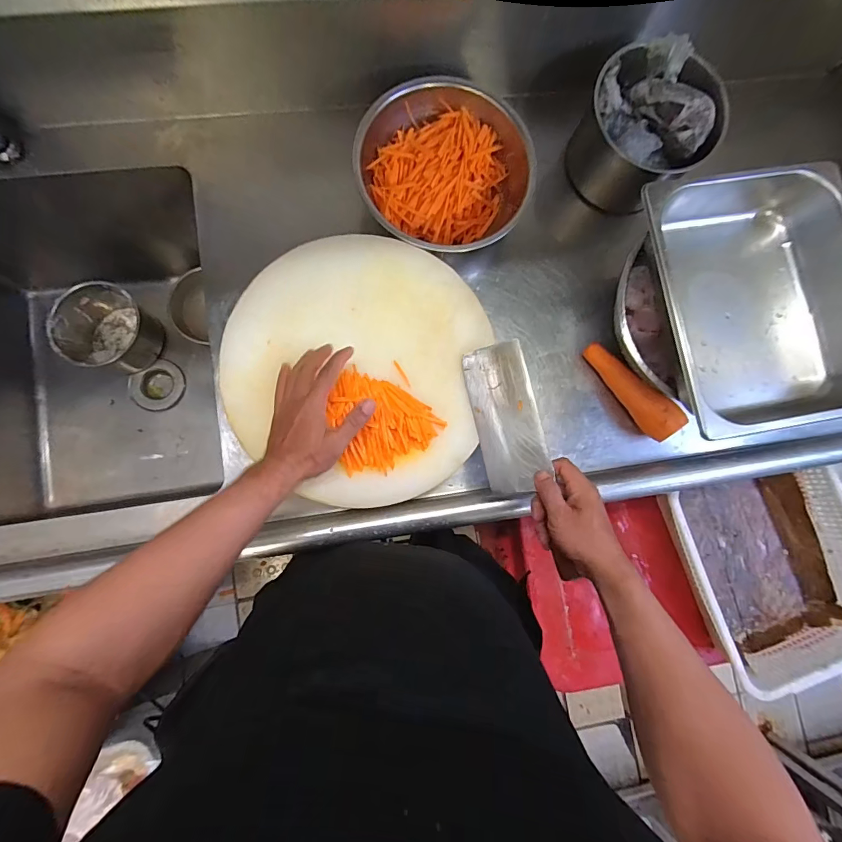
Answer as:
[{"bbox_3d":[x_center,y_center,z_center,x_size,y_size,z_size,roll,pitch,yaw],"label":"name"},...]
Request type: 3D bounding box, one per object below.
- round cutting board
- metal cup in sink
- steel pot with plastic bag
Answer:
[{"bbox_3d":[-0.083,-0.070,0.552,0.319,0.030,0.341,0,85,-5],"label":"round cutting board"},{"bbox_3d":[-0.642,-0.187,0.869,0.151,0.129,0.164,0,85,-5],"label":"metal cup in sink"},{"bbox_3d":[0.316,-0.422,0.615,0.145,0.151,0.172,-36,89,-7],"label":"steel pot with plastic bag"}]

